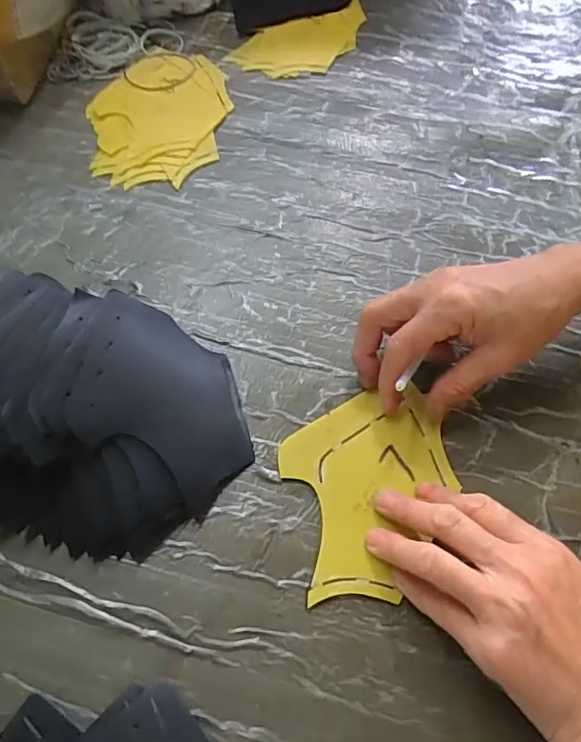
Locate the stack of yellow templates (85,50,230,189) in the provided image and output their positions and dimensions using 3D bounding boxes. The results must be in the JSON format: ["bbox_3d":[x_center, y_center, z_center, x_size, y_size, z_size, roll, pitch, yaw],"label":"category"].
[{"bbox_3d":[-0.115,-0.227,0.470,0.115,0.013,0.159,8,63,4],"label":"stack of yellow templates"}]

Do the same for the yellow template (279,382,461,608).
[{"bbox_3d":[0.050,0.071,0.323,0.100,0.004,0.116,-11,63,-5],"label":"yellow template"}]

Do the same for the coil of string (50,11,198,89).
[{"bbox_3d":[-0.152,-0.302,0.499,0.126,0.020,0.094,13,64,6],"label":"coil of string"}]

